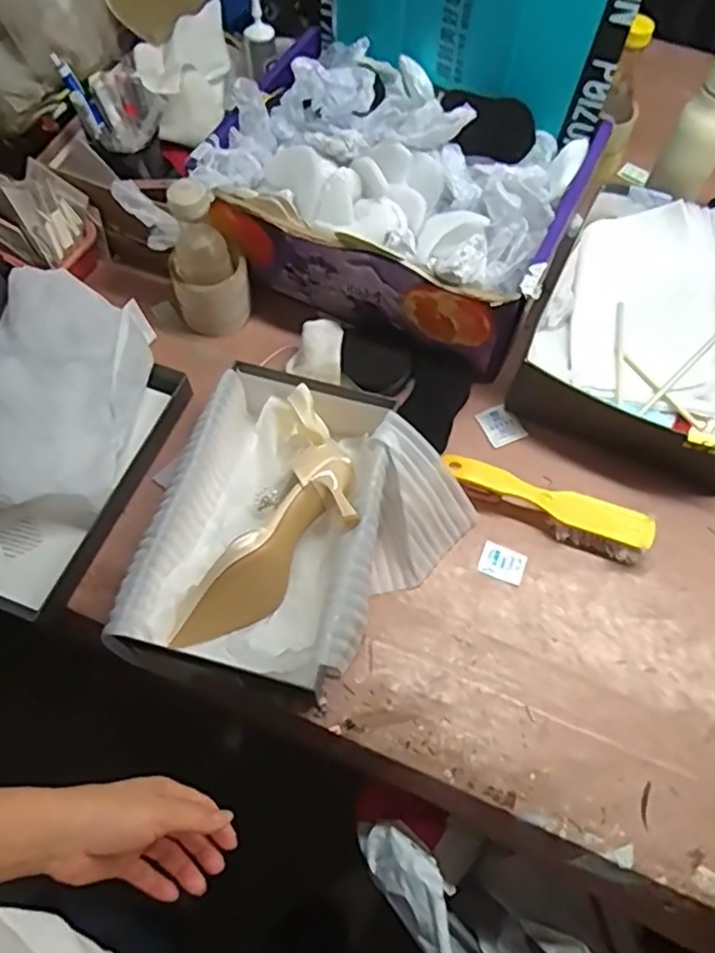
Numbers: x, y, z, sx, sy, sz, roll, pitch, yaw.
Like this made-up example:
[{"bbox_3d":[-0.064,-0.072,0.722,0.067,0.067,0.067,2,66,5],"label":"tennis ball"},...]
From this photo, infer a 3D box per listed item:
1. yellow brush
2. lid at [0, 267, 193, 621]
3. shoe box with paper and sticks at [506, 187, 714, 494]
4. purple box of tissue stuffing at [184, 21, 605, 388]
[{"bbox_3d":[0.195,0.033,0.695,0.218,0.035,0.048,20,66,9],"label":"yellow brush"},{"bbox_3d":[-0.320,-0.047,0.679,0.184,0.103,0.353,20,66,9],"label":"lid"},{"bbox_3d":[0.346,-0.167,0.748,0.259,0.097,0.323,25,67,11],"label":"shoe box with paper and sticks"},{"bbox_3d":[0.047,-0.343,0.774,0.393,0.161,0.301,23,66,10],"label":"purple box of tissue stuffing"}]

